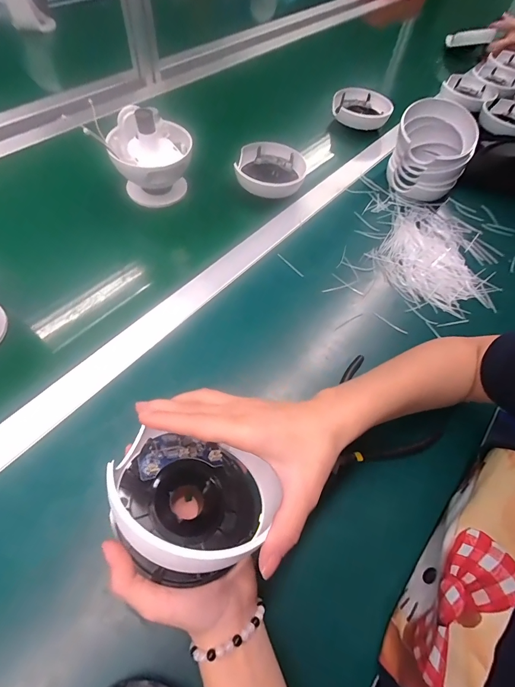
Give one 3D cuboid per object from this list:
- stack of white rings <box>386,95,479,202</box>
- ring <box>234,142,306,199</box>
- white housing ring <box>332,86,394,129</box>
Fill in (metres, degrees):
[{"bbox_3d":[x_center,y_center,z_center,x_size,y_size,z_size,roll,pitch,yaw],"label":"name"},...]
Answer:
[{"bbox_3d":[0.292,-0.323,0.572,0.116,0.121,0.115,27,59,10],"label":"stack of white rings"},{"bbox_3d":[0.022,-0.283,0.569,0.109,0.048,0.115,3,58,-5],"label":"ring"},{"bbox_3d":[0.216,-0.487,0.700,0.113,0.033,0.117,8,58,-2],"label":"white housing ring"}]

